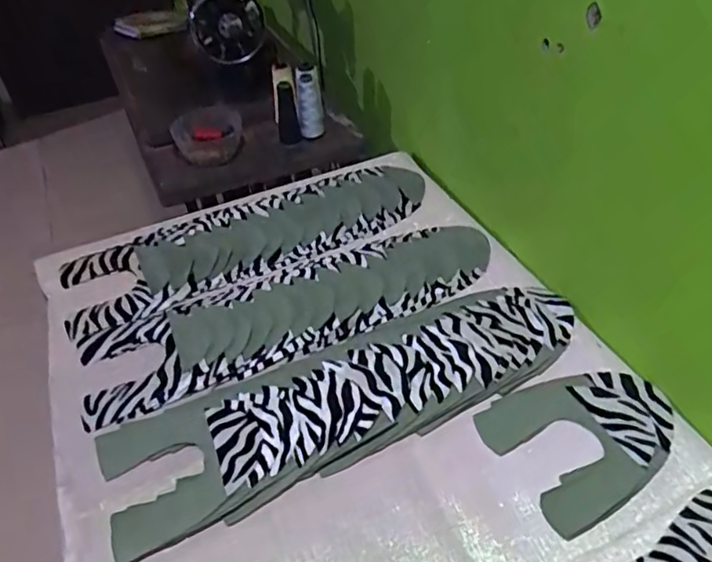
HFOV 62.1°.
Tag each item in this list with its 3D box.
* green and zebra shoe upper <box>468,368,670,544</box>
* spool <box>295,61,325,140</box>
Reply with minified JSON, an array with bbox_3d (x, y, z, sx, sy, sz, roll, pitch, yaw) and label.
[{"bbox_3d":[0.239,0.157,0.617,0.191,0.008,0.148,-23,47,-19],"label":"green and zebra shoe upper"},{"bbox_3d":[-0.084,-0.327,1.076,0.050,0.133,0.053,-7,19,-3],"label":"spool"}]

